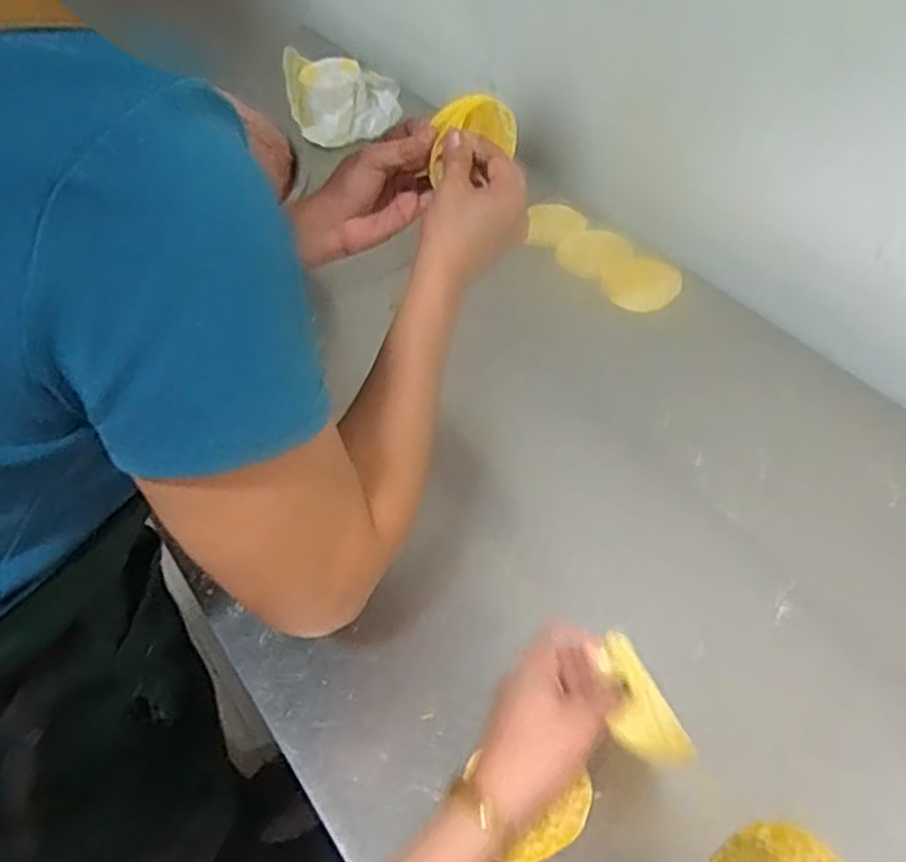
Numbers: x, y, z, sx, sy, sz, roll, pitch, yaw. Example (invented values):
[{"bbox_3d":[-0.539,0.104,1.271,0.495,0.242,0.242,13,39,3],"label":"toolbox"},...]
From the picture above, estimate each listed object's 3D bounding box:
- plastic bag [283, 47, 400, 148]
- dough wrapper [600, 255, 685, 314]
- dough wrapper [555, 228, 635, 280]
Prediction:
[{"bbox_3d":[-0.146,-0.452,1.012,0.150,0.075,0.109,-9,51,-5],"label":"plastic bag"},{"bbox_3d":[0.202,-0.159,0.810,0.080,0.004,0.080,-4,52,5],"label":"dough wrapper"},{"bbox_3d":[0.159,-0.203,0.851,0.084,0.004,0.070,-36,57,-22],"label":"dough wrapper"}]

